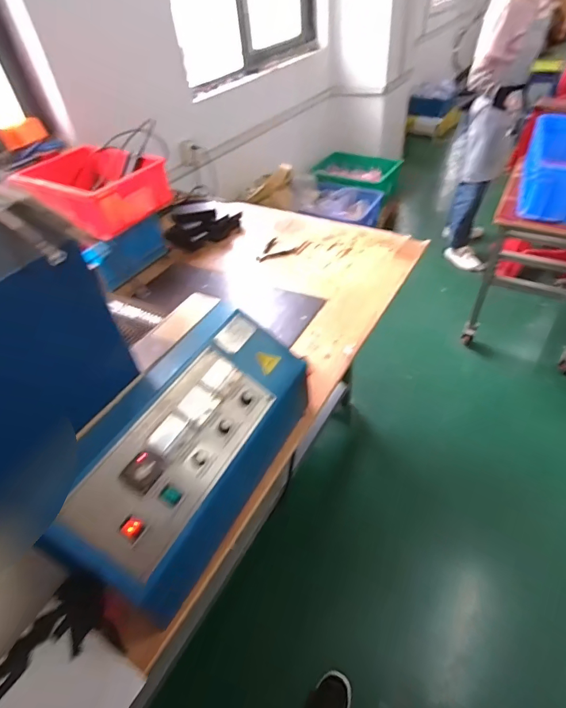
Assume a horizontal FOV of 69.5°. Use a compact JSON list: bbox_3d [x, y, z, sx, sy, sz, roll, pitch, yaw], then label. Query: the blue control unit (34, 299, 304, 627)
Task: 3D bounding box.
[{"bbox_3d":[-0.155,0.155,0.722,0.195,0.214,0.466,19,49,24],"label":"blue control unit"}]

